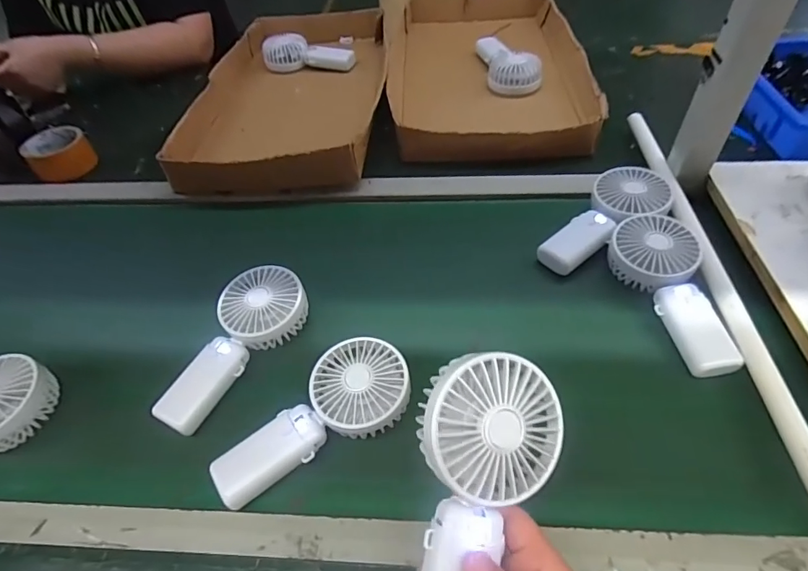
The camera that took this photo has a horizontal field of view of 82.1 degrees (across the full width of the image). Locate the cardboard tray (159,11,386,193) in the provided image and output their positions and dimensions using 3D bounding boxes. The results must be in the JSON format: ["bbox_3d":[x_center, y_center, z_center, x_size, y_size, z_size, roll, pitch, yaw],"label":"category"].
[{"bbox_3d":[-0.192,-0.351,0.807,0.291,0.069,0.537,-2,49,4],"label":"cardboard tray"}]

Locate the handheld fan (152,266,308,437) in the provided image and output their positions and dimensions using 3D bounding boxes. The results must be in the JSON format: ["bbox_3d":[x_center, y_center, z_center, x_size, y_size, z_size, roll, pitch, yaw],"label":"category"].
[{"bbox_3d":[-0.178,0.057,0.473,0.083,0.036,0.181,27,59,22],"label":"handheld fan"}]

